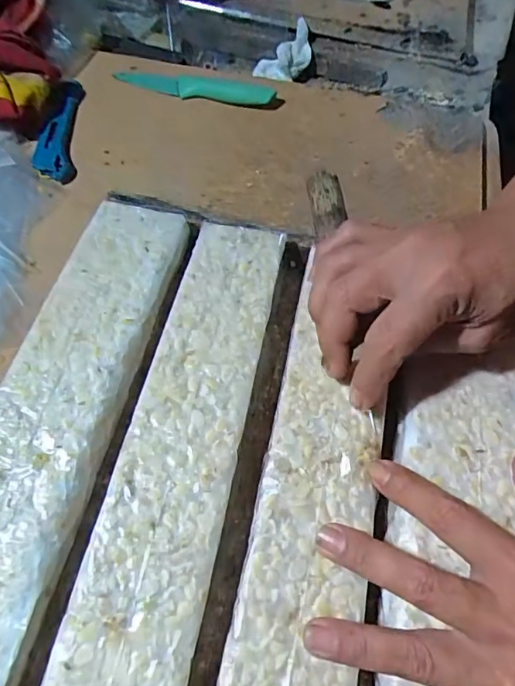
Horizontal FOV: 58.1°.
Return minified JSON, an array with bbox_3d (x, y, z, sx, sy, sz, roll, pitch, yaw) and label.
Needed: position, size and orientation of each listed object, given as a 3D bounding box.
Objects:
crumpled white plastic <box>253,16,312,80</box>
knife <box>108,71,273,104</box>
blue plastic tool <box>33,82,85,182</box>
[{"bbox_3d":[0.032,-0.331,0.531,0.057,0.047,0.056,1,71,-2],"label":"crumpled white plastic"},{"bbox_3d":[-0.066,-0.268,0.479,0.166,0.021,0.025,12,71,2],"label":"knife"},{"bbox_3d":[-0.194,-0.206,0.451,0.039,0.023,0.130,-5,72,-4],"label":"blue plastic tool"}]

